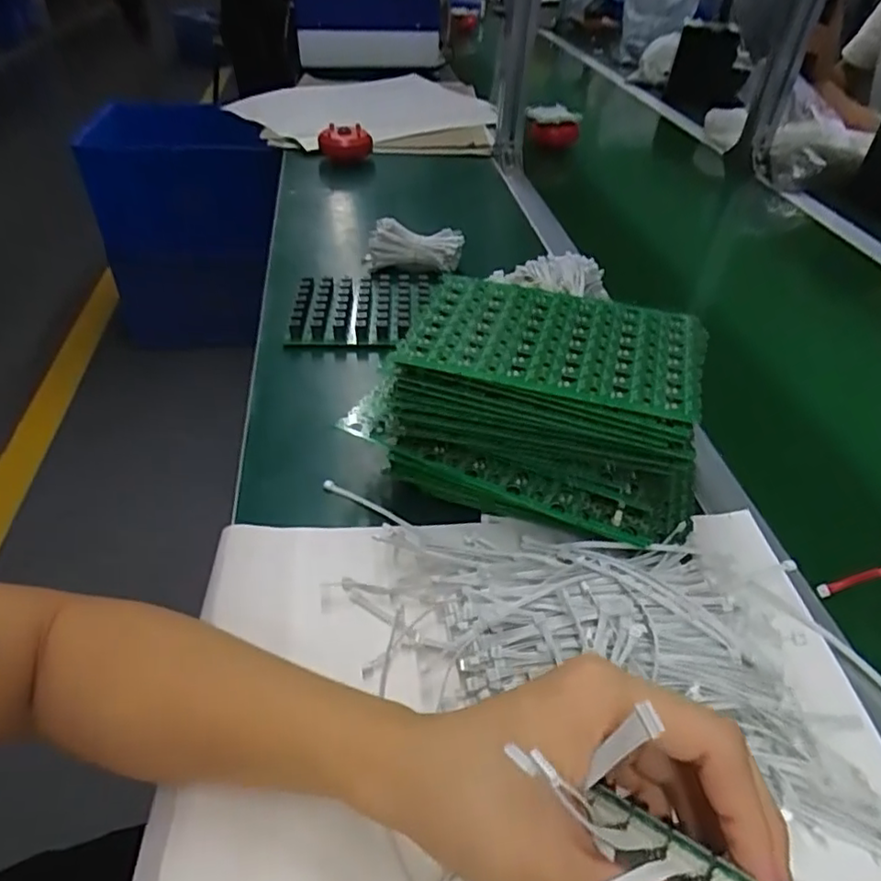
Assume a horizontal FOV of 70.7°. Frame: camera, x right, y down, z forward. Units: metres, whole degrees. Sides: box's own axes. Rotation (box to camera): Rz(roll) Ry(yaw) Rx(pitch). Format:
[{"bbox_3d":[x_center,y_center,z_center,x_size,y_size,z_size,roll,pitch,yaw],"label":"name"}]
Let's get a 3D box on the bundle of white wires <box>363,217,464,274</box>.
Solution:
[{"bbox_3d":[-0.030,-0.218,0.699,0.106,0.048,0.031,8,42,6],"label":"bundle of white wires"}]

